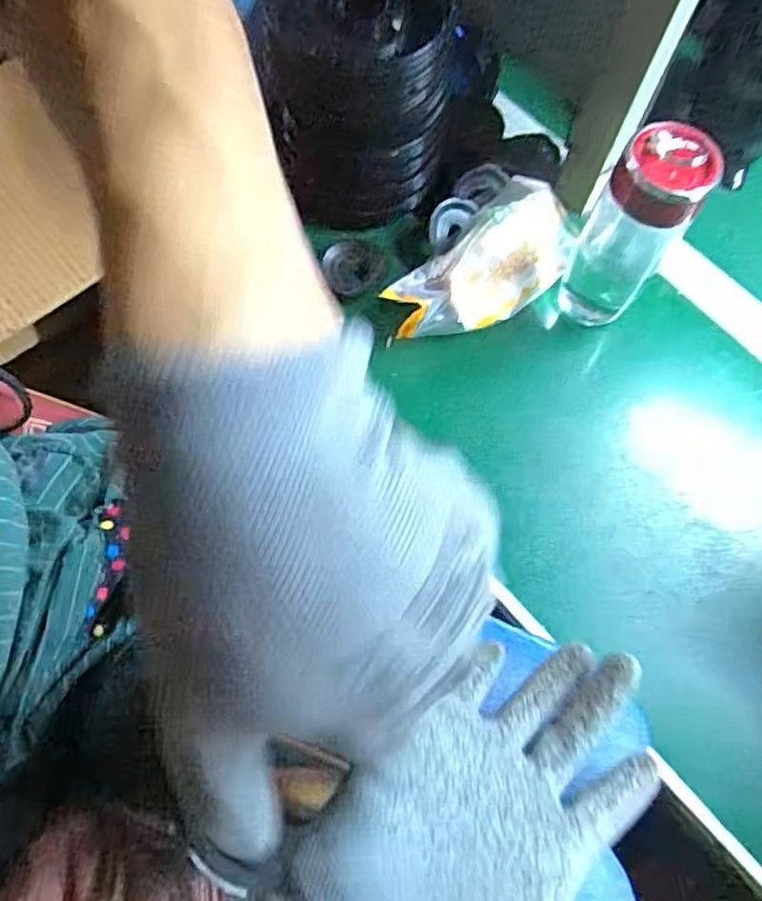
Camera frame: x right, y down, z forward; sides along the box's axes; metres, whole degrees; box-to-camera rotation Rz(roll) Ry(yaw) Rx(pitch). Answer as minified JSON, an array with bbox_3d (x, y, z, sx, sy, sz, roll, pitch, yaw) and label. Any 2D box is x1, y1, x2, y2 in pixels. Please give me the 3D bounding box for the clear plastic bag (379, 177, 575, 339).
[{"bbox_3d":[0.095,-0.163,0.585,0.091,0.059,0.204,43,72,13],"label":"clear plastic bag"}]

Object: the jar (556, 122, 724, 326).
[{"bbox_3d":[0.201,-0.175,0.536,0.070,0.170,0.063,26,69,7],"label":"jar"}]

